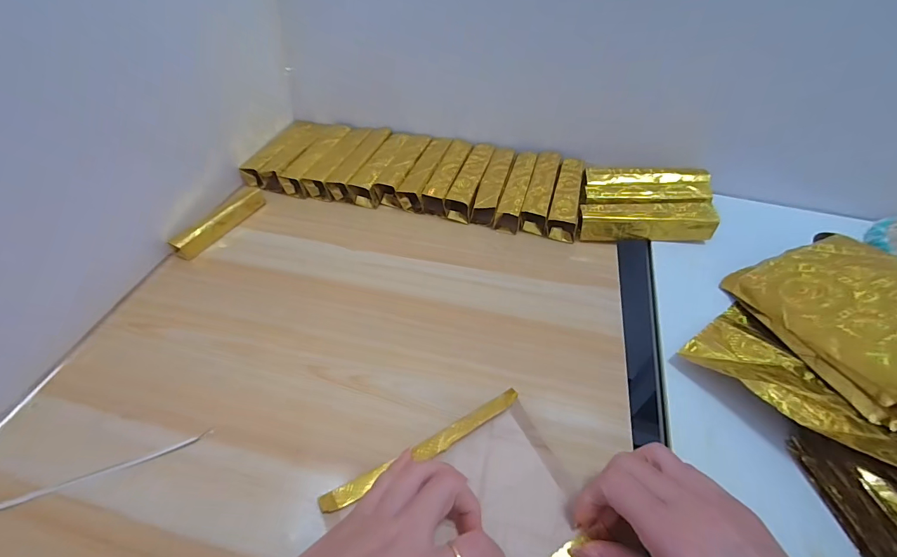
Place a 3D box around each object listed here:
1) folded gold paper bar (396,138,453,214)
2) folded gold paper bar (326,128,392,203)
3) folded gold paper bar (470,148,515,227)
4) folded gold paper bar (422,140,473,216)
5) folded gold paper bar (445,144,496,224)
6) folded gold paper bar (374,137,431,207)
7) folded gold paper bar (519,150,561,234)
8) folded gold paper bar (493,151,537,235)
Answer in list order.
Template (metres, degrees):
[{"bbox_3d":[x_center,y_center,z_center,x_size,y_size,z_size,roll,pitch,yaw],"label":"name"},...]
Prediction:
[{"bbox_3d":[-0.028,-0.137,0.483,0.032,0.026,0.132,11,49,10],"label":"folded gold paper bar"},{"bbox_3d":[-0.112,-0.152,0.494,0.032,0.026,0.131,12,49,10],"label":"folded gold paper bar"},{"bbox_3d":[0.057,-0.117,0.471,0.027,0.029,0.132,12,49,11],"label":"folded gold paper bar"},{"bbox_3d":[0.002,-0.131,0.480,0.029,0.032,0.133,12,49,11],"label":"folded gold paper bar"},{"bbox_3d":[0.030,-0.124,0.475,0.031,0.031,0.136,14,49,12],"label":"folded gold paper bar"},{"bbox_3d":[-0.055,-0.141,0.487,0.032,0.026,0.123,12,49,10],"label":"folded gold paper bar"},{"bbox_3d":[0.112,-0.107,0.459,0.029,0.029,0.132,13,49,12],"label":"folded gold paper bar"},{"bbox_3d":[0.083,-0.109,0.463,0.026,0.030,0.131,13,49,12],"label":"folded gold paper bar"}]

